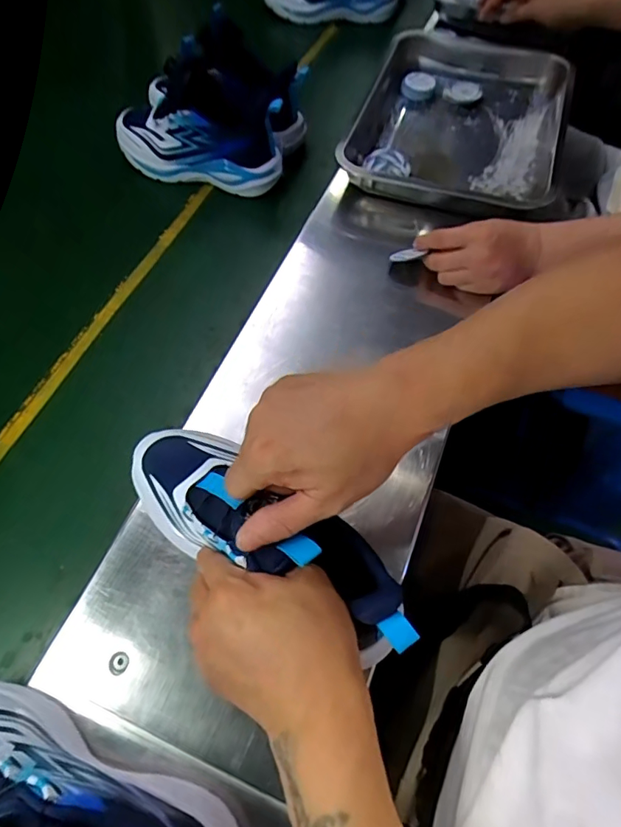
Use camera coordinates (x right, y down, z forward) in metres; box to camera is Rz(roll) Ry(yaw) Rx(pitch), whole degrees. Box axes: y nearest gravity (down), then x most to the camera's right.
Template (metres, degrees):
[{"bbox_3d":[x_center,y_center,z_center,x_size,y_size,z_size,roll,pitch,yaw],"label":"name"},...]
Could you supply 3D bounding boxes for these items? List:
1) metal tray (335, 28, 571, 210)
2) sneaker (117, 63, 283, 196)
[{"bbox_3d":[0.199,-0.401,0.679,0.268,0.071,0.375,15,63,10],"label":"metal tray"},{"bbox_3d":[-0.149,-0.386,0.666,0.239,0.136,0.096,18,62,9],"label":"sneaker"}]

